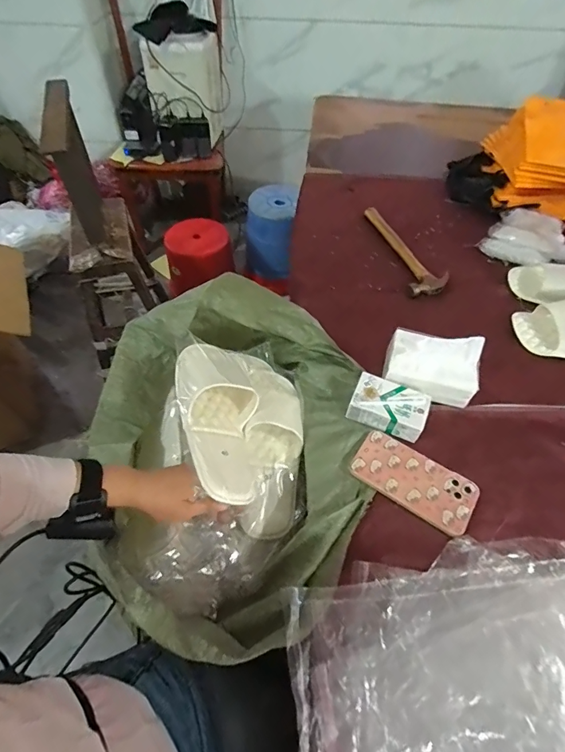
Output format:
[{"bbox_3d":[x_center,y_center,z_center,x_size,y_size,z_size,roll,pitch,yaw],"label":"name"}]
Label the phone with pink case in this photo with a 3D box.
[{"bbox_3d":[0.183,0.142,0.542,0.162,0.015,0.088,31,59,20],"label":"phone with pink case"}]

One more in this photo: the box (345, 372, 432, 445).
[{"bbox_3d":[0.162,0.046,0.591,0.110,0.044,0.069,20,53,19],"label":"box"}]

